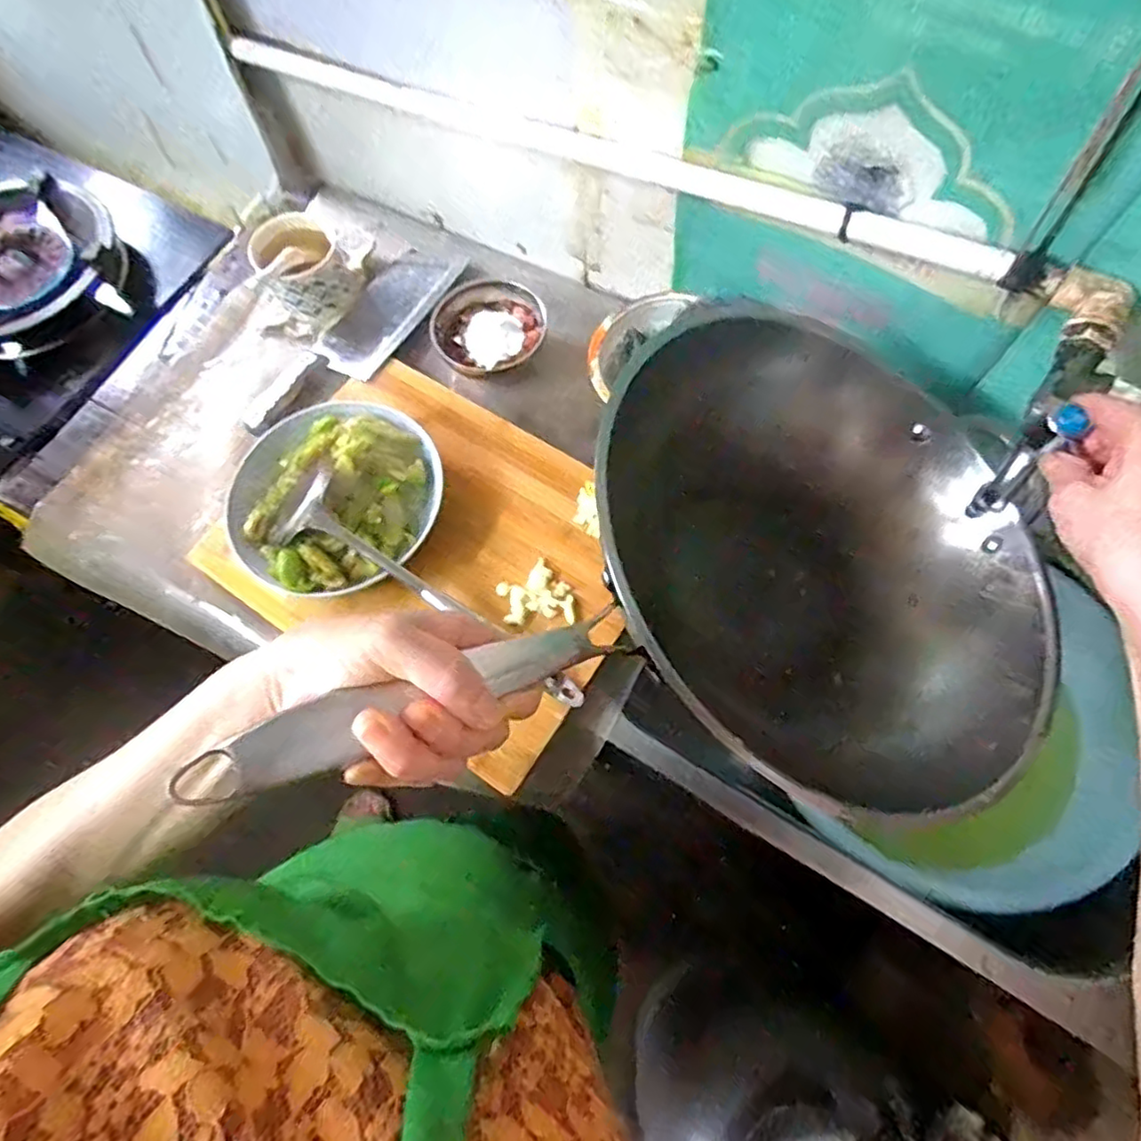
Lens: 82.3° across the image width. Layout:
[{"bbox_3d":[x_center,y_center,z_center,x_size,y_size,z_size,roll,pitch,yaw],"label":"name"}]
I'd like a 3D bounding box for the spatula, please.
[{"bbox_3d":[-0.116,0.024,0.547,0.301,0.051,0.073,34,74,2],"label":"spatula"}]

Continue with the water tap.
[{"bbox_3d":[0.310,-0.116,0.415,0.047,0.081,0.157,28,86,12],"label":"water tap"}]

